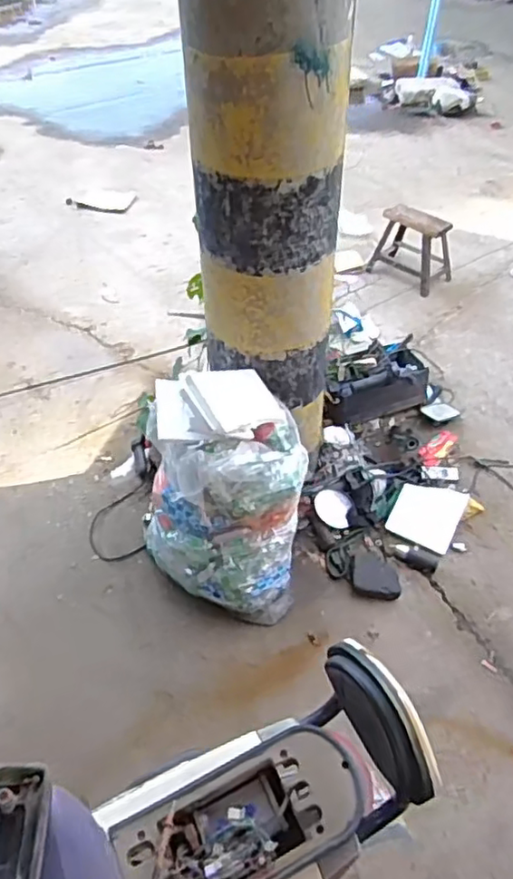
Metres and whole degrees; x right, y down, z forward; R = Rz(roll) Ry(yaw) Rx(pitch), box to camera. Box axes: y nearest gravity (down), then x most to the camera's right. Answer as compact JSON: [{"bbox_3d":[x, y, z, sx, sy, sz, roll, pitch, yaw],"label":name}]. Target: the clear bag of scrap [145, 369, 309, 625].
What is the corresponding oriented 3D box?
[{"bbox_3d":[-0.082,0.132,1.494,0.370,0.525,0.346,1,47,0],"label":"clear bag of scrap"}]

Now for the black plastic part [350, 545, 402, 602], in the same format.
[{"bbox_3d":[0.315,0.348,1.638,0.122,0.037,0.152,4,47,3],"label":"black plastic part"}]

